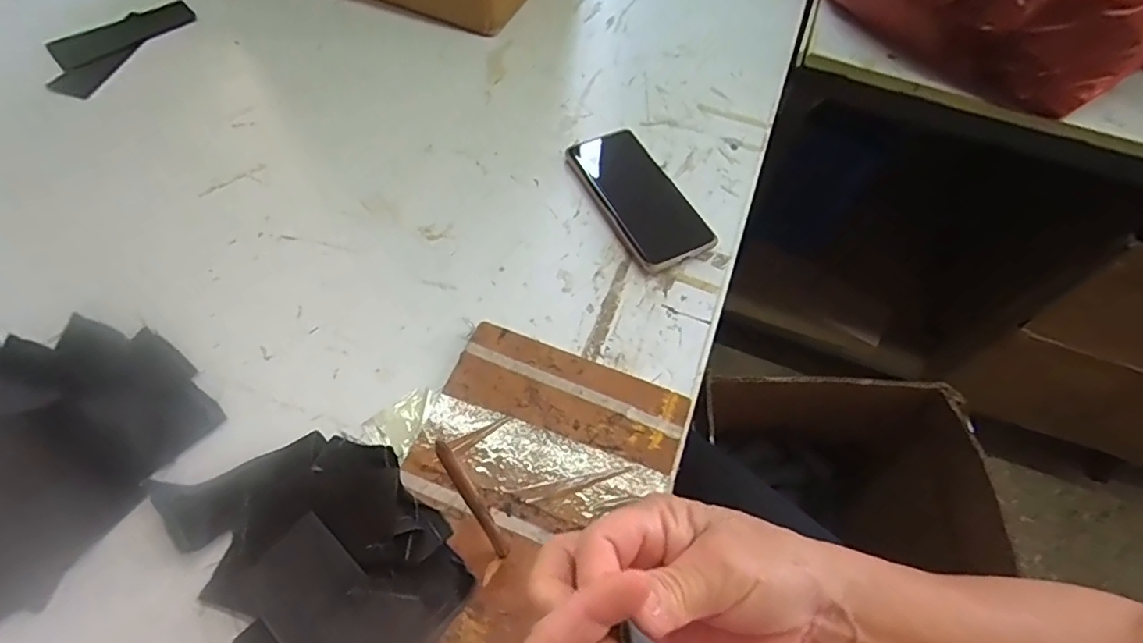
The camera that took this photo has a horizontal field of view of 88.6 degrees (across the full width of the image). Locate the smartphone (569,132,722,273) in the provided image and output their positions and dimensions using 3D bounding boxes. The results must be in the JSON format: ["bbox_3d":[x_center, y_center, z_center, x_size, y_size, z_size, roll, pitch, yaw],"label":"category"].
[{"bbox_3d":[0.062,-0.119,0.549,0.079,0.014,0.162,-23,63,-15],"label":"smartphone"}]

